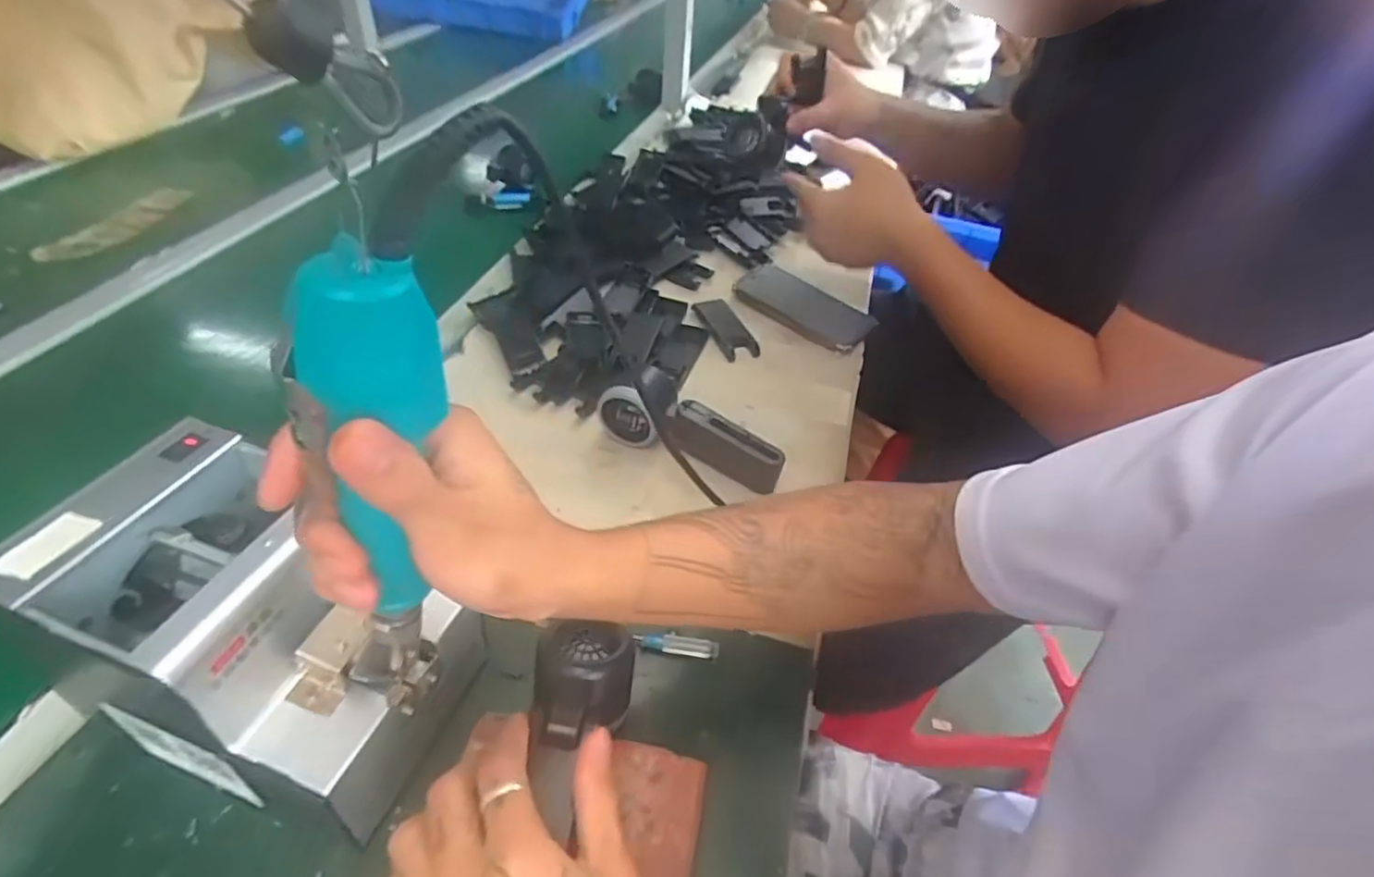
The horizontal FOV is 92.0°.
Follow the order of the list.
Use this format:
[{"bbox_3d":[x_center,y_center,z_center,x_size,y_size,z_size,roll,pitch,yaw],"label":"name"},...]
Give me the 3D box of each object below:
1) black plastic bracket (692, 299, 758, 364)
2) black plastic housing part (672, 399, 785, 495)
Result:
[{"bbox_3d":[0.041,-0.125,0.737,0.041,0.012,0.103,-12,46,-19],"label":"black plastic bracket"},{"bbox_3d":[0.035,0.010,0.577,0.102,0.048,0.029,23,45,17],"label":"black plastic housing part"}]

